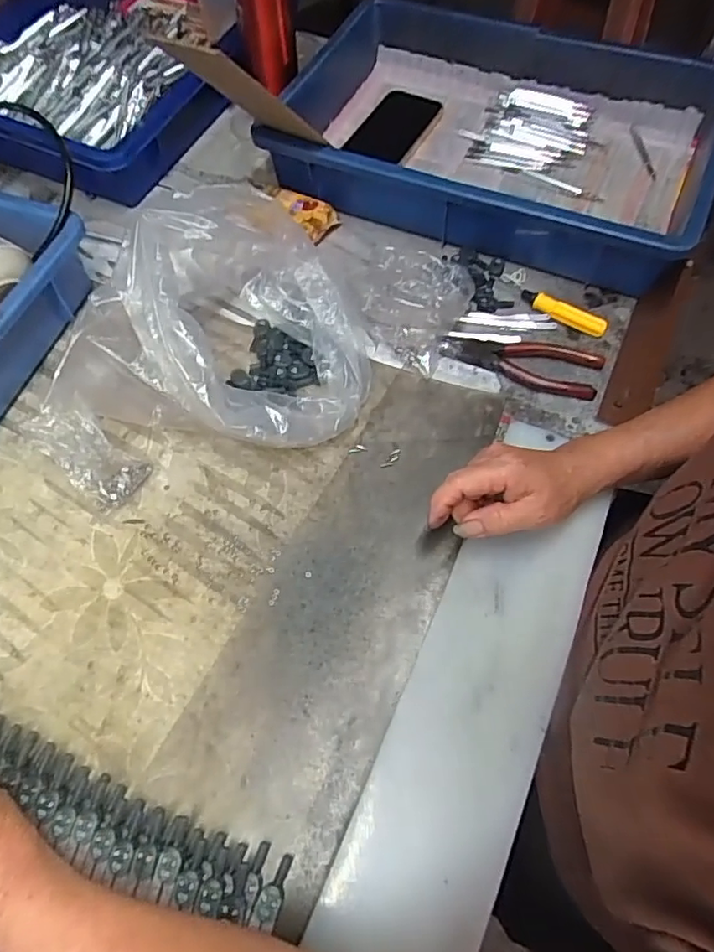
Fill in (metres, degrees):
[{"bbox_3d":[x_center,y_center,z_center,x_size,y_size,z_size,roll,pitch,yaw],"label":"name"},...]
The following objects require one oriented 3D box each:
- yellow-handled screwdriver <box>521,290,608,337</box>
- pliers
[{"bbox_3d":[0.192,-0.154,0.535,0.083,0.013,0.015,34,68,17],"label":"yellow-handled screwdriver"},{"bbox_3d":[0.147,-0.107,0.515,0.138,0.018,0.049,21,65,12],"label":"pliers"}]

